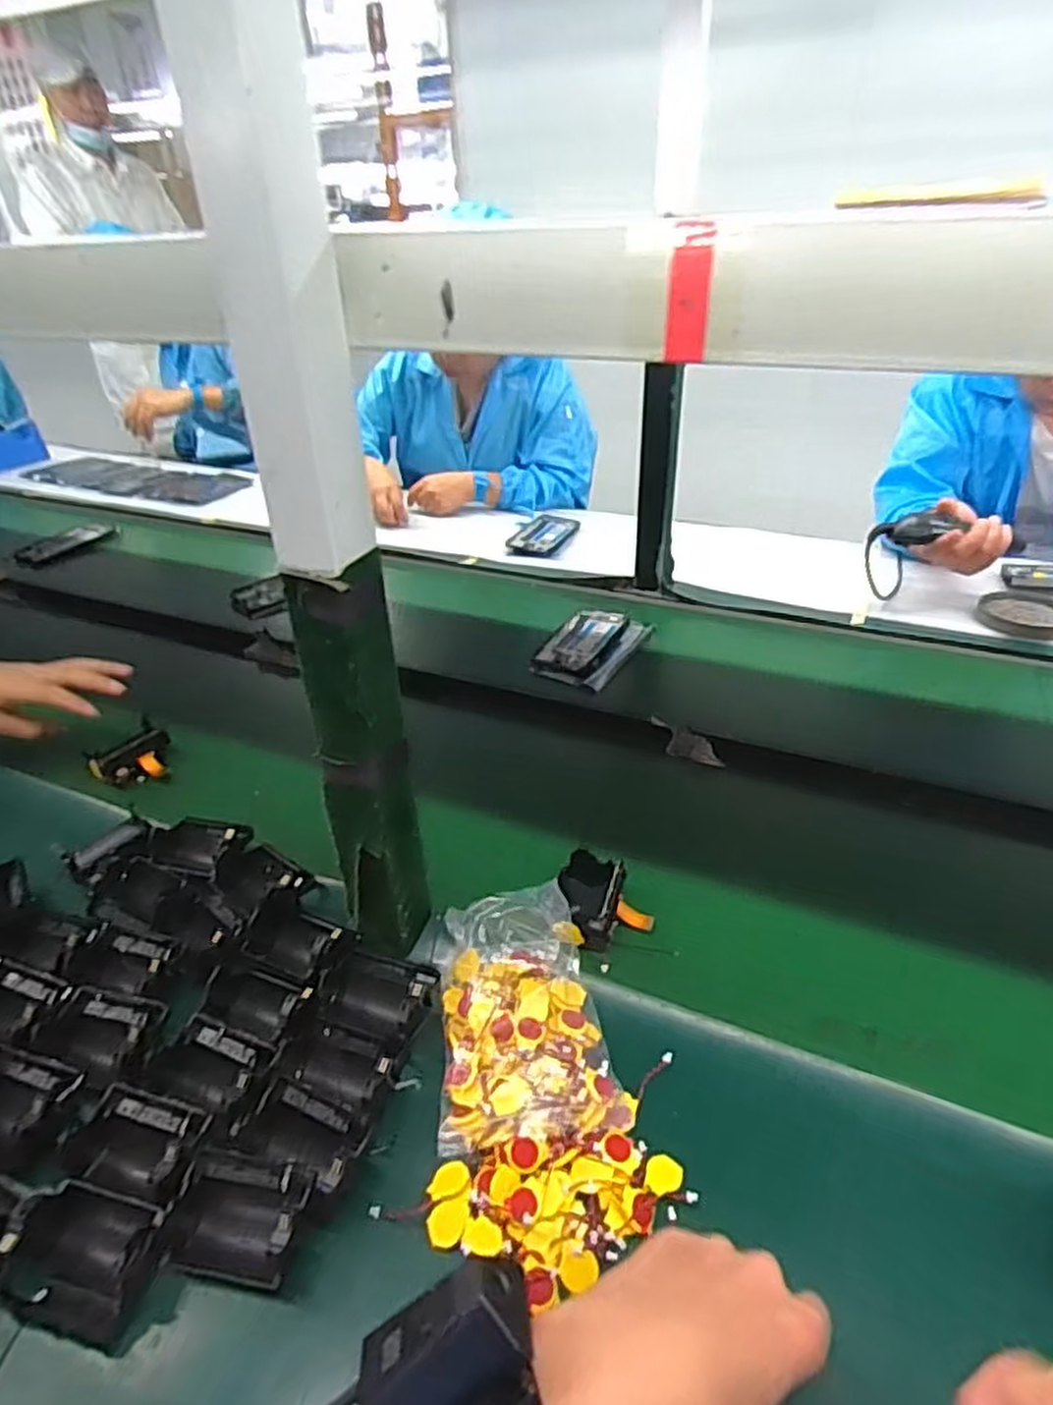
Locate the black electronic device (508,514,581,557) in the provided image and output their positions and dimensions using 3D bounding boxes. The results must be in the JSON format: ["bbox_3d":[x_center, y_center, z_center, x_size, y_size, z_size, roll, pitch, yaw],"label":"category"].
[{"bbox_3d":[0.028,-0.283,1.312,0.087,0.021,0.156,14,37,24],"label":"black electronic device"}]

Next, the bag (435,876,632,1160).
[{"bbox_3d":[-0.005,0.197,0.501,0.112,0.050,0.163,-7,33,-7],"label":"bag"}]

